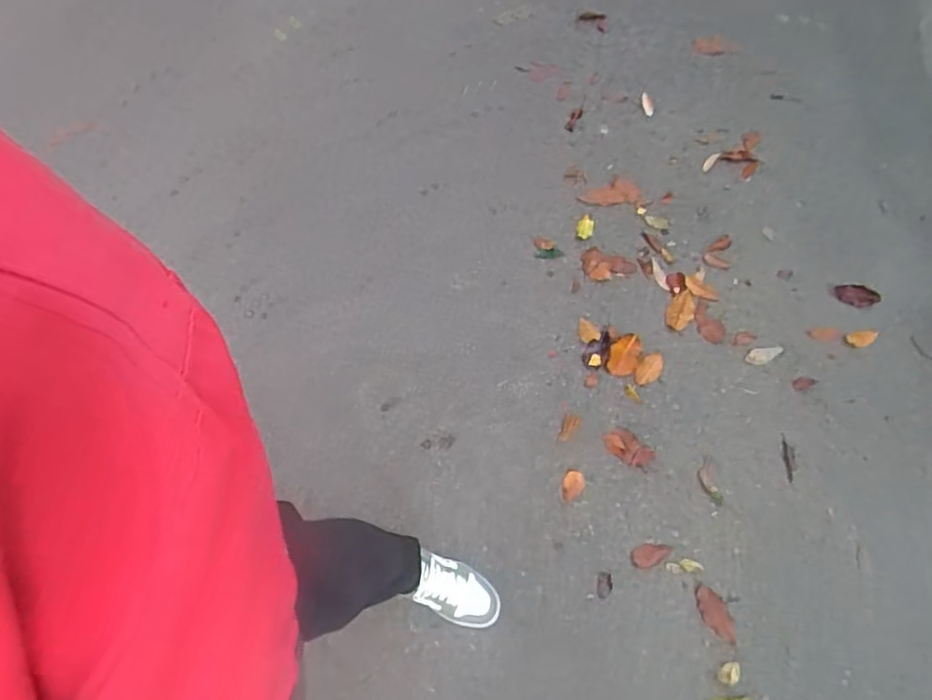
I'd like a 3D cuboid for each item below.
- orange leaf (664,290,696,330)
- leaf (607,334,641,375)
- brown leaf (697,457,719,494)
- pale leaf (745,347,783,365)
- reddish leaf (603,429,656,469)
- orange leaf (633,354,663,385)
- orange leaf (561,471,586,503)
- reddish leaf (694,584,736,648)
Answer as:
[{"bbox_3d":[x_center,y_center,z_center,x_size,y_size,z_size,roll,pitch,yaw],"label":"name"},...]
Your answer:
[{"bbox_3d":[0.471,-0.089,1.397,0.055,0.007,0.110,26,63,18],"label":"orange leaf"},{"bbox_3d":[0.335,0.012,1.350,0.063,0.022,0.099,14,59,12],"label":"leaf"},{"bbox_3d":[0.453,0.234,1.199,0.034,0.005,0.069,3,58,6],"label":"brown leaf"},{"bbox_3d":[0.617,0.013,1.320,0.075,0.004,0.039,-5,59,8],"label":"pale leaf"},{"bbox_3d":[0.317,0.191,1.248,0.056,0.004,0.095,-41,64,-20],"label":"reddish leaf"},{"bbox_3d":[0.382,0.040,1.331,0.045,0.008,0.085,28,63,20],"label":"orange leaf"},{"bbox_3d":[0.205,0.262,1.221,0.041,0.008,0.060,10,59,10],"label":"orange leaf"},{"bbox_3d":[0.420,0.446,1.074,0.042,0.007,0.099,-17,58,-7],"label":"reddish leaf"}]

